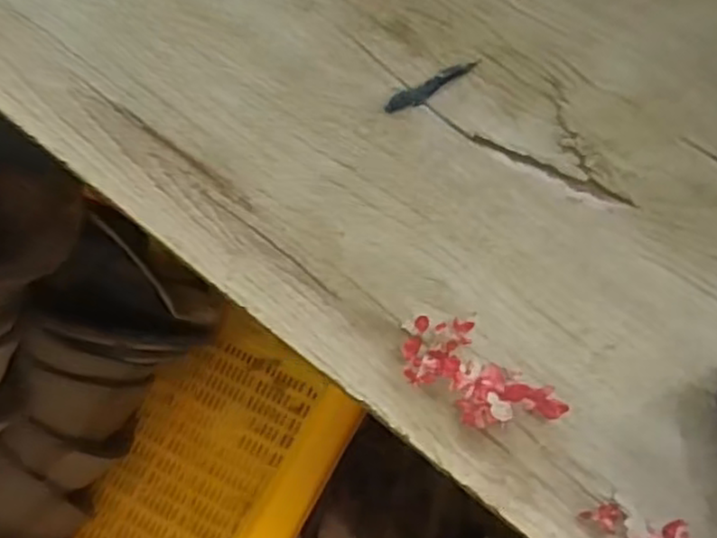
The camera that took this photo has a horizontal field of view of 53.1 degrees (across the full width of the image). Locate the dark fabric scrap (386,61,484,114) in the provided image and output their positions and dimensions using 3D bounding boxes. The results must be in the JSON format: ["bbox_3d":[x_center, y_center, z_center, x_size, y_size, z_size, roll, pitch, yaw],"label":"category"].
[{"bbox_3d":[0.036,-0.088,0.344,0.052,0.005,0.008,-32,76,-9],"label":"dark fabric scrap"}]

